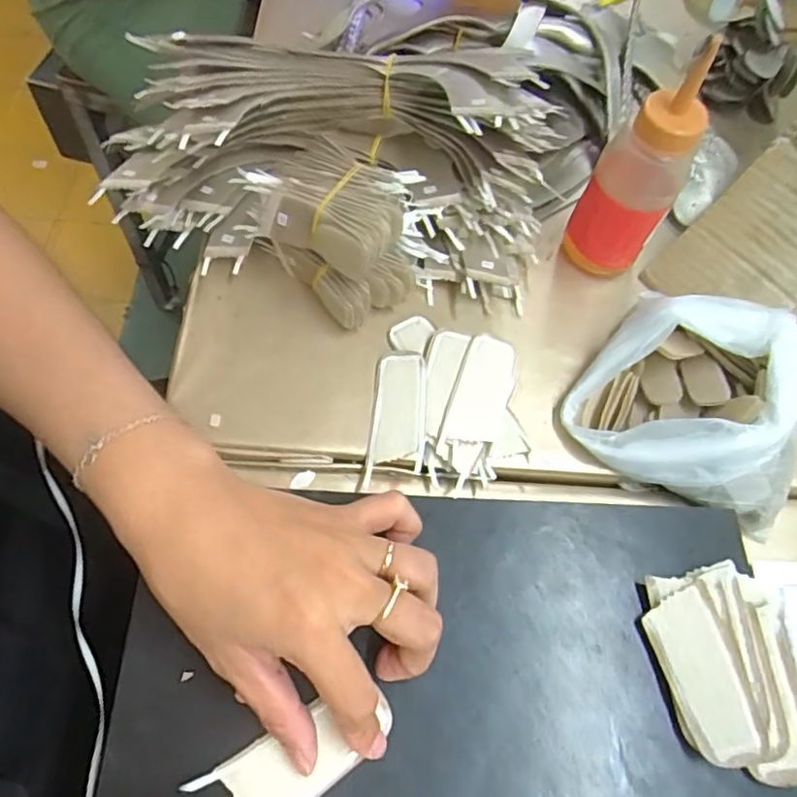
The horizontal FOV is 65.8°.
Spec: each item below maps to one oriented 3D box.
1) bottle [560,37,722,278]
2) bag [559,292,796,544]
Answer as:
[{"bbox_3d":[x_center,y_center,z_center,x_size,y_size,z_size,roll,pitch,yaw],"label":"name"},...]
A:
[{"bbox_3d":[0.137,-0.127,0.359,0.046,0.119,0.037,5,62,-2],"label":"bottle"},{"bbox_3d":[0.167,-0.001,0.346,0.125,0.058,0.104,21,63,7],"label":"bag"}]

